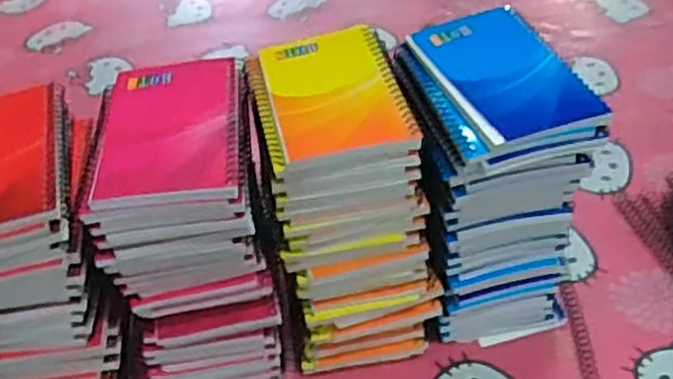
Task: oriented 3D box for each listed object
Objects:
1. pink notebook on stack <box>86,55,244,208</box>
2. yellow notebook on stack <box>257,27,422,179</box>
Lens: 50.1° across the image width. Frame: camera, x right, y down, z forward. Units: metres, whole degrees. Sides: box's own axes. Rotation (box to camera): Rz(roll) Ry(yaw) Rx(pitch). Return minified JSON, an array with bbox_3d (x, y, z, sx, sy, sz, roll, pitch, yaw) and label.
[{"bbox_3d":[-0.103,-0.038,0.451,0.089,0.015,0.129,-6,42,-1],"label":"pink notebook on stack"},{"bbox_3d":[-0.001,-0.064,0.468,0.083,0.011,0.131,-10,42,-5],"label":"yellow notebook on stack"}]

